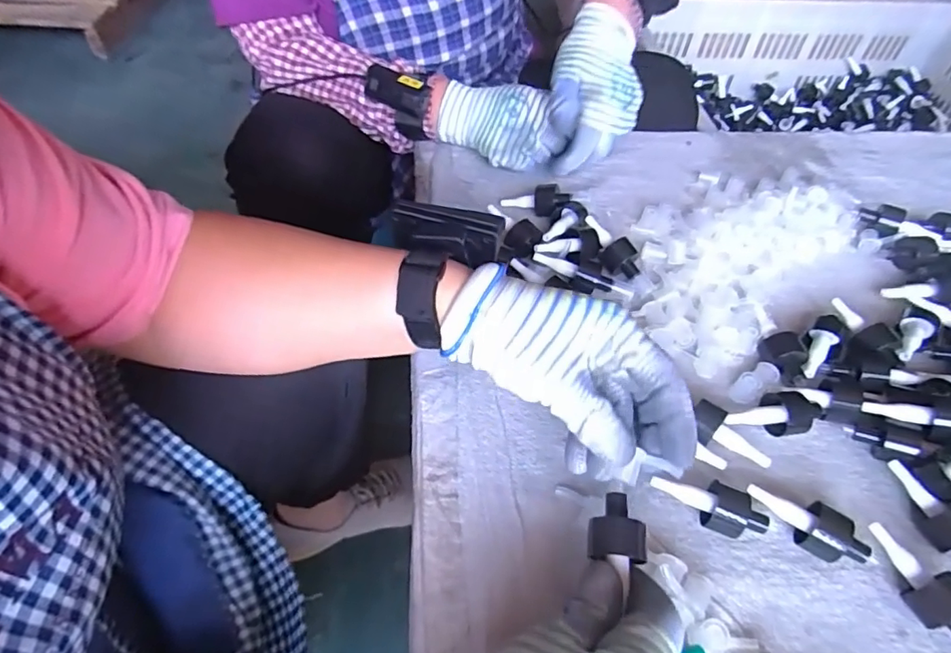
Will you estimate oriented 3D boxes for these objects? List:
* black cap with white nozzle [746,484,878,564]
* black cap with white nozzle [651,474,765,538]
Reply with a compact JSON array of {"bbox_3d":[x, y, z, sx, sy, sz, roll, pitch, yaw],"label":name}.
[{"bbox_3d":[0.206,0.124,0.342,0.073,0.025,0.025,28,55,20],"label":"black cap with white nozzle"},{"bbox_3d":[0.147,0.112,0.346,0.069,0.022,0.025,24,54,17],"label":"black cap with white nozzle"}]

